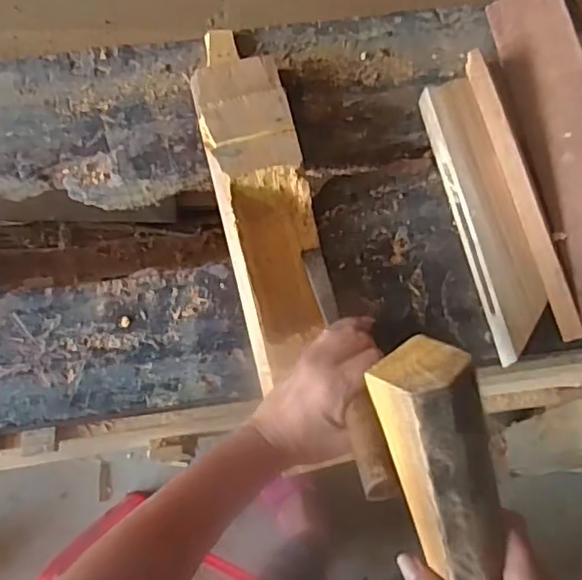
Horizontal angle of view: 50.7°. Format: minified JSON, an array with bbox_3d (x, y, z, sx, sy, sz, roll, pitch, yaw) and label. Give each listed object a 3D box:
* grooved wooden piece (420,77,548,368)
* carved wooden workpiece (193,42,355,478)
[{"bbox_3d":[0.187,-0.071,0.592,0.049,0.042,0.280,-12,75,-2],"label":"grooved wooden piece"},{"bbox_3d":[-0.027,-0.097,0.597,0.086,0.048,0.369,-14,75,-3],"label":"carved wooden workpiece"}]

